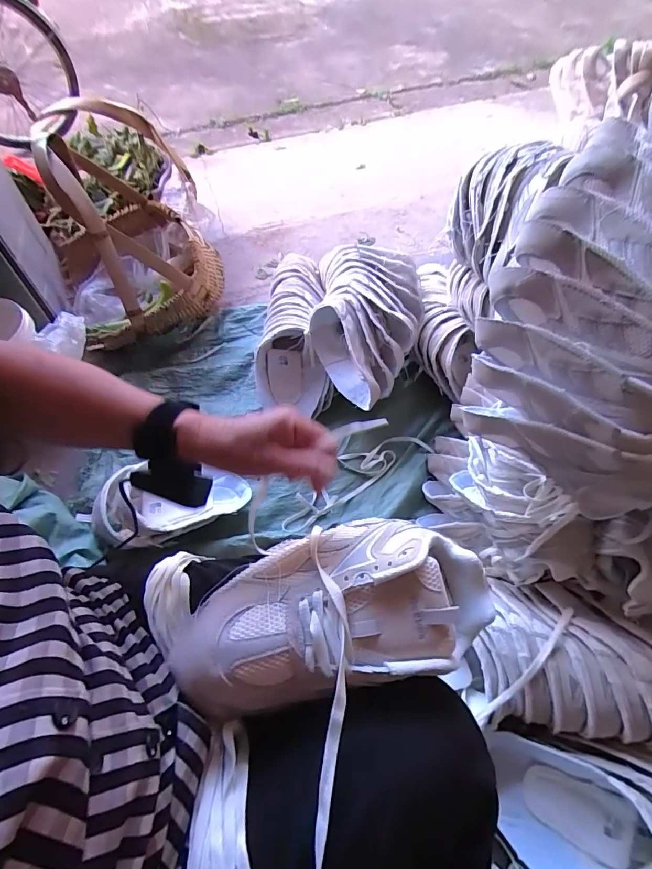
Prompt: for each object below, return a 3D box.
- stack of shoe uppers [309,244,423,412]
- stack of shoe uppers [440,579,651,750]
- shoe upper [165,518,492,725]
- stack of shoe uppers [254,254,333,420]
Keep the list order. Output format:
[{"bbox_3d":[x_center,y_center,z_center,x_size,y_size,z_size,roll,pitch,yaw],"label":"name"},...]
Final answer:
[{"bbox_3d":[0.087,-0.262,0.906,0.238,0.141,0.417,5,57,5],"label":"stack of shoe uppers"},{"bbox_3d":[0.360,0.305,0.578,0.311,0.147,0.191,5,57,5],"label":"stack of shoe uppers"},{"bbox_3d":[0.004,0.136,0.340,0.250,0.066,0.127,-9,56,-4],"label":"shoe upper"},{"bbox_3d":[-0.080,-0.251,1.006,0.159,0.144,0.369,-3,56,-1],"label":"stack of shoe uppers"}]

